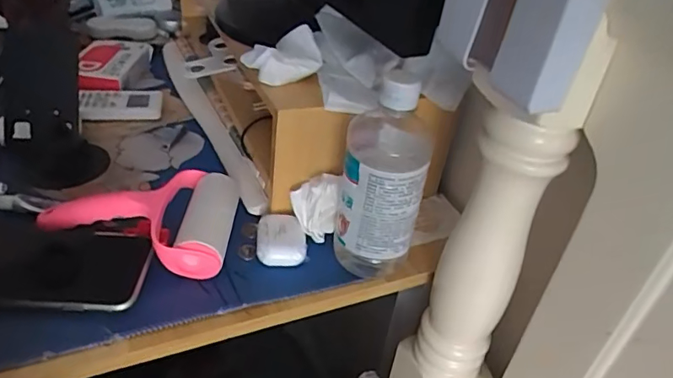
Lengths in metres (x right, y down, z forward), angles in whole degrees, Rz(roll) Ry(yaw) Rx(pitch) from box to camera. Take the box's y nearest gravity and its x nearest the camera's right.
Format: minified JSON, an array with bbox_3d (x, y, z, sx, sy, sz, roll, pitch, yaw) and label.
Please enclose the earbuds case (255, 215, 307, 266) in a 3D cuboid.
[{"bbox_3d":[-0.051,0.045,0.470,0.042,0.020,0.049,1,36,-8],"label":"earbuds case"}]

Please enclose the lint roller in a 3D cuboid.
[{"bbox_3d":[-0.179,0.035,0.462,0.173,0.061,0.109,3,36,-6],"label":"lint roller"}]

